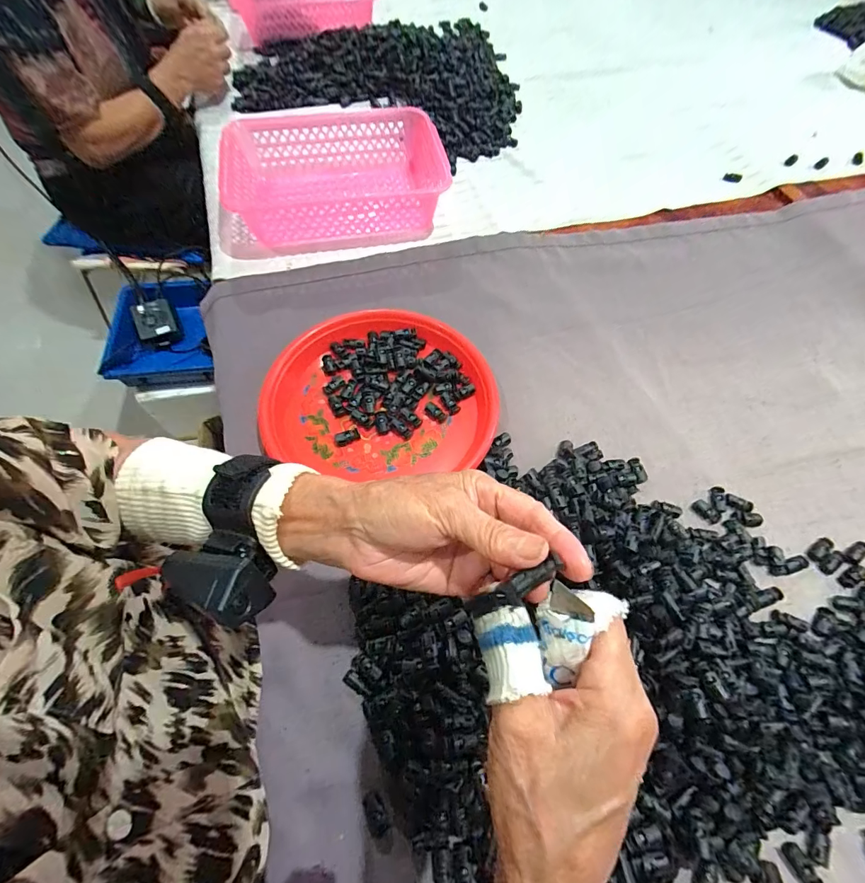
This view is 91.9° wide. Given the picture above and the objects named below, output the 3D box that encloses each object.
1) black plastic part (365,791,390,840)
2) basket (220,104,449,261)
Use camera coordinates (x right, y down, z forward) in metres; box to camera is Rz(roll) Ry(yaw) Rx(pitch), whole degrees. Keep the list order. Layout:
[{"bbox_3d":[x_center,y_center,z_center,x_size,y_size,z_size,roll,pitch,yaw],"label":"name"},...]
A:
[{"bbox_3d":[-0.042,0.283,0.317,0.015,0.005,0.028,-19,65,-10],"label":"black plastic part"},{"bbox_3d":[-0.153,-0.399,0.635,0.340,0.074,0.224,-10,63,-6],"label":"basket"}]

